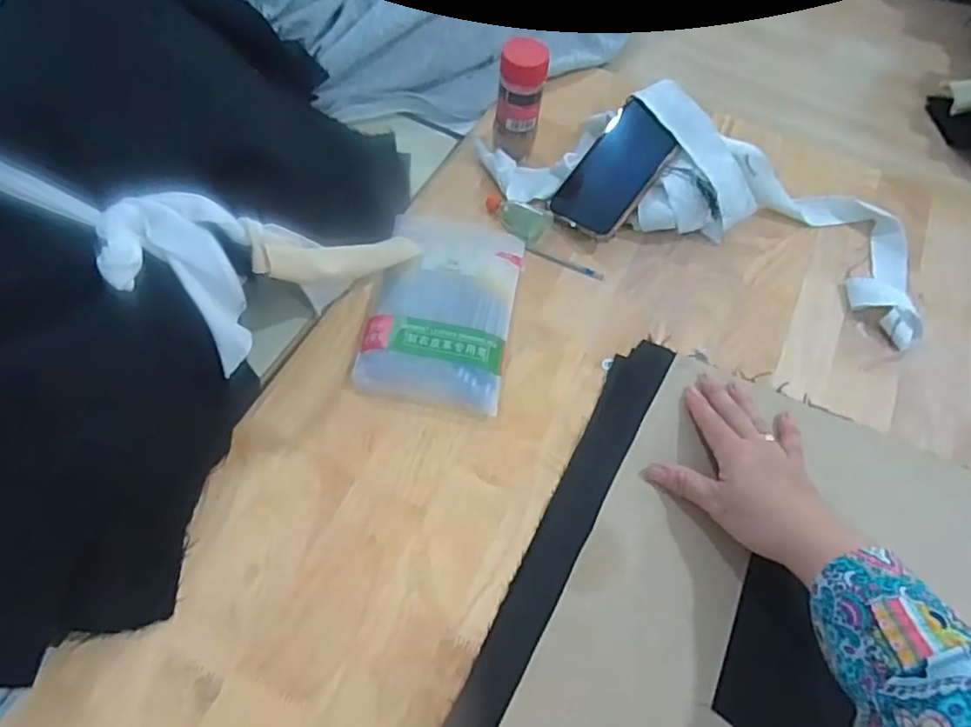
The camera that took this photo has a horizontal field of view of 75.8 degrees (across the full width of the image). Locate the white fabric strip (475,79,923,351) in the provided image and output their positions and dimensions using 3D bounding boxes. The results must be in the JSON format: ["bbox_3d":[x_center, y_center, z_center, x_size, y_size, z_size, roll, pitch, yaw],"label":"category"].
[{"bbox_3d":[0.204,-0.163,0.570,0.415,0.074,0.161,22,60,10],"label":"white fabric strip"}]

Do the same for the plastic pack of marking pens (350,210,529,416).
[{"bbox_3d":[-0.034,-0.048,0.514,0.112,0.023,0.170,9,59,2],"label":"plastic pack of marking pens"}]

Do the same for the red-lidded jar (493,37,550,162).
[{"bbox_3d":[0.031,-0.236,0.573,0.041,0.111,0.034,10,59,3],"label":"red-lidded jar"}]

